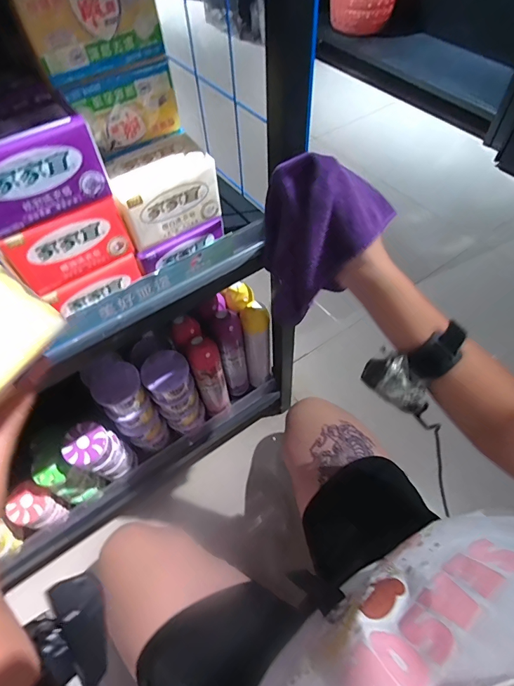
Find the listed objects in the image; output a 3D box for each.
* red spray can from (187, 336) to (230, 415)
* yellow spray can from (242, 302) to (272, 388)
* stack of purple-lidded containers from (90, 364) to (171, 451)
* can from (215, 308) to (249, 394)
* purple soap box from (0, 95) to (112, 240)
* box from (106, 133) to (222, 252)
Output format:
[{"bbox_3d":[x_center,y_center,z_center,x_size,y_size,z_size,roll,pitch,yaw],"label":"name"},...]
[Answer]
[{"bbox_3d":[-0.084,0.065,0.717,0.052,0.221,0.047,-10,56,-5],"label":"red spray can"},{"bbox_3d":[0.000,0.008,0.754,0.047,0.224,0.043,-23,58,-13],"label":"yellow spray can"},{"bbox_3d":[-0.217,0.121,0.694,0.077,0.207,0.071,-31,60,-18],"label":"stack of purple-lidded containers"},{"bbox_3d":[-0.047,0.027,0.752,0.051,0.236,0.043,-10,56,-5],"label":"can"},{"bbox_3d":[-0.183,-0.141,0.316,0.101,0.065,0.055,-31,60,-18],"label":"purple soap box"},{"bbox_3d":[-0.098,-0.157,0.405,0.101,0.065,0.064,-32,60,-18],"label":"box"}]

